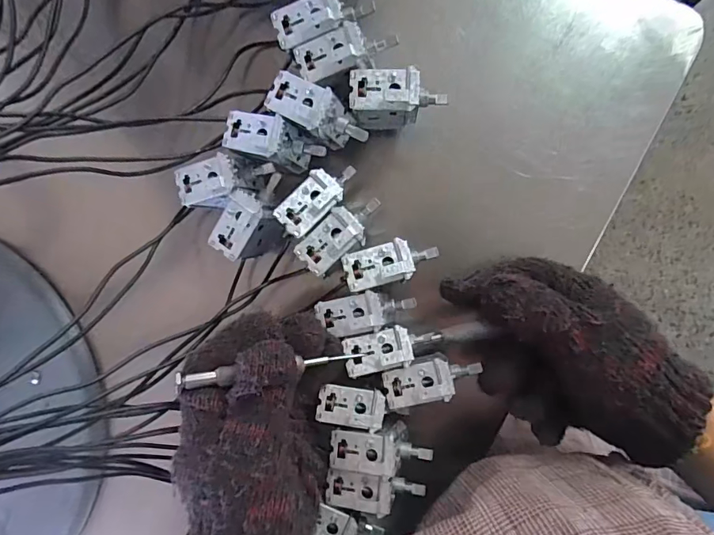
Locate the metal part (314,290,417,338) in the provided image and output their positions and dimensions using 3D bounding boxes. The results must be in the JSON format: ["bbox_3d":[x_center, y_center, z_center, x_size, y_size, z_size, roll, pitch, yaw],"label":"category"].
[{"bbox_3d":[0.006,0.026,0.264,0.056,0.017,0.022,-6,94,-4],"label":"metal part"}]

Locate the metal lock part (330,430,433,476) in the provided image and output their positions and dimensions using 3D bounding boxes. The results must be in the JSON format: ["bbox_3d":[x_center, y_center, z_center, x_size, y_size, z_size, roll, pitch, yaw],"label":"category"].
[{"bbox_3d":[0.013,0.105,0.259,0.055,0.018,0.021,-2,93,9],"label":"metal lock part"}]

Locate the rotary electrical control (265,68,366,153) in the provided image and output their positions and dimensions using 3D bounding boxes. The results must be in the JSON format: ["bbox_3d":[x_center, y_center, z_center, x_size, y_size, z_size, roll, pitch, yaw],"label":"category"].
[{"bbox_3d":[-0.022,-0.084,0.249,0.057,0.019,0.023,33,97,6],"label":"rotary electrical control"}]

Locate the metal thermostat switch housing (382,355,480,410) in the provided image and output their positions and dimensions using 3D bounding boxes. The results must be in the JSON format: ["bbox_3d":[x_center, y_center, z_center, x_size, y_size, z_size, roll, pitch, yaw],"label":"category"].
[{"bbox_3d":[0.042,0.063,0.265,0.052,0.021,0.025,-14,91,9],"label":"metal thermostat switch housing"}]

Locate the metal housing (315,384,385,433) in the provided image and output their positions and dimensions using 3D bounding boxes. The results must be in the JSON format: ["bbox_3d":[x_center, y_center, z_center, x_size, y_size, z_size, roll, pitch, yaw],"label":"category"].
[{"bbox_3d":[-0.002,0.081,0.265,0.035,0.008,0.023,6,94,8],"label":"metal housing"}]

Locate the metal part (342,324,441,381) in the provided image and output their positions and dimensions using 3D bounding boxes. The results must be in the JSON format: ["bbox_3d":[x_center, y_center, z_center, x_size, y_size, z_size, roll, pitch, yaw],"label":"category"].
[{"bbox_3d":[0.019,0.045,0.259,0.053,0.009,0.022,-15,92,1],"label":"metal part"}]

